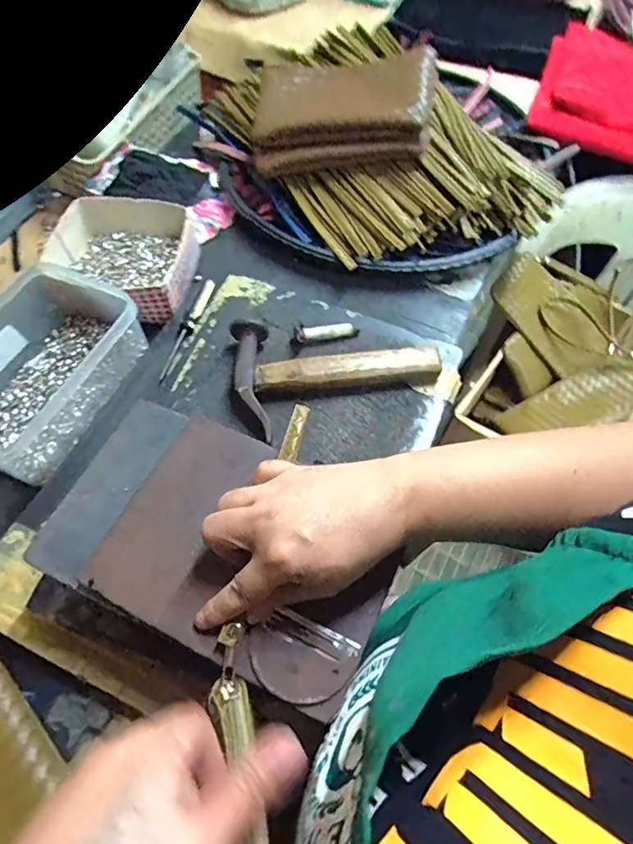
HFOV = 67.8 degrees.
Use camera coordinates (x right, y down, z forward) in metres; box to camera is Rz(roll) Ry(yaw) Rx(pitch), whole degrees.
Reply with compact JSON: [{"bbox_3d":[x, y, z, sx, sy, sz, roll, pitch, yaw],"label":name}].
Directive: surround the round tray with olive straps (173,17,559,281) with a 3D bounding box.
[{"bbox_3d":[0.081,-0.366,0.582,0.389,0.119,0.393,-21,63,-11],"label":"round tray with olive straps"}]

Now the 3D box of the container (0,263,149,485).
[{"bbox_3d":[-0.281,-0.056,0.456,0.154,0.073,0.187,26,64,13],"label":"container"}]

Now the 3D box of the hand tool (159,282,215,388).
[{"bbox_3d":[-0.136,-0.096,0.490,0.015,0.019,0.126,16,62,8],"label":"hand tool"}]

